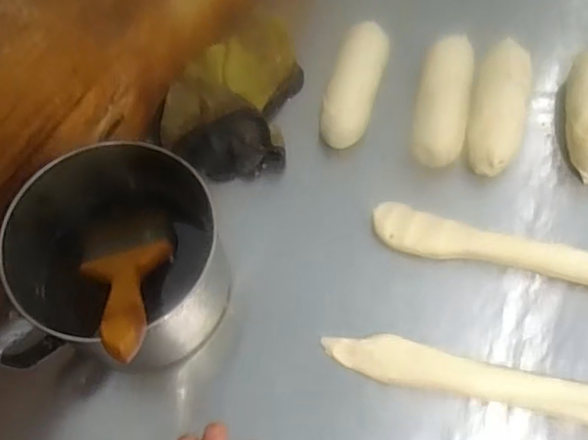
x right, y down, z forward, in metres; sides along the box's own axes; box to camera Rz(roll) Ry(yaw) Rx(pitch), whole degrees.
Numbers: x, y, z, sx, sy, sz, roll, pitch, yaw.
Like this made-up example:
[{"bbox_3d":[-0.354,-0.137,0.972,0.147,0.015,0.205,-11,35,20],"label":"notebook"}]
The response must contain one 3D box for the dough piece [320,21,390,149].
[{"bbox_3d":[0.054,-0.119,0.545,0.042,0.040,0.114,14,66,8],"label":"dough piece"}]

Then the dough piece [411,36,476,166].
[{"bbox_3d":[0.132,-0.103,0.534,0.049,0.036,0.127,10,65,6],"label":"dough piece"}]

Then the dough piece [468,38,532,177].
[{"bbox_3d":[0.179,-0.095,0.527,0.048,0.038,0.130,15,66,8],"label":"dough piece"}]

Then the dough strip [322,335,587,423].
[{"bbox_3d":[0.217,0.136,0.428,0.386,0.024,0.032,12,66,7],"label":"dough strip"}]

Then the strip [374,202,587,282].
[{"bbox_3d":[0.237,0.042,0.471,0.348,0.023,0.040,13,66,8],"label":"strip"}]

